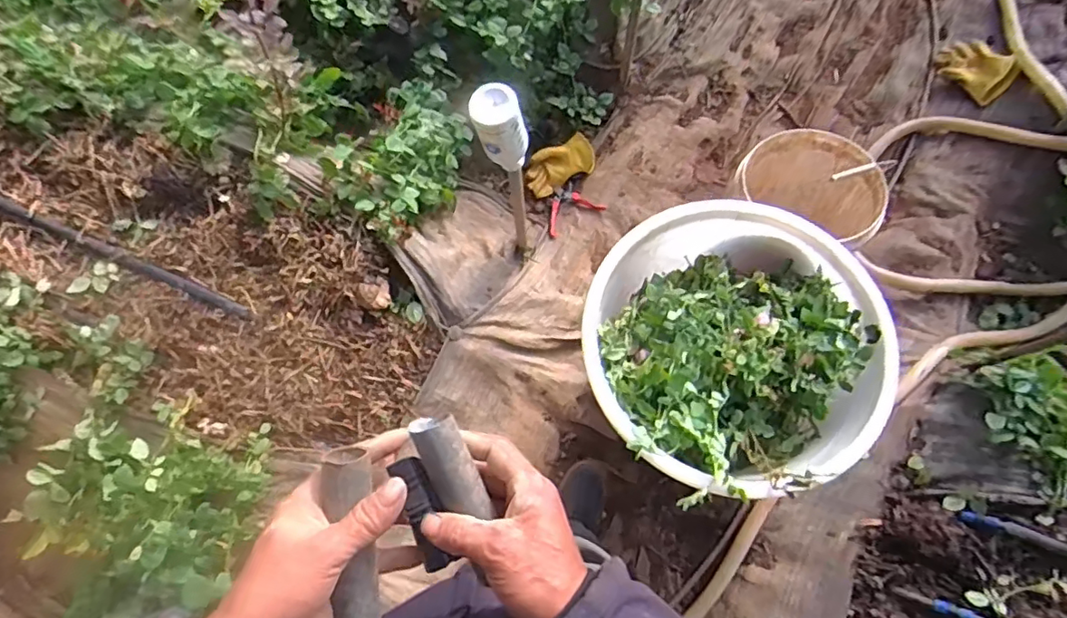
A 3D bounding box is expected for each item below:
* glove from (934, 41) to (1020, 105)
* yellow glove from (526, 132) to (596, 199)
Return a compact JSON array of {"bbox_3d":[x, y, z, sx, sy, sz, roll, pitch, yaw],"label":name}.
[{"bbox_3d":[1.107,-0.607,1.439,0.031,0.105,0.189,4,46,-38],"label":"glove"},{"bbox_3d":[0.070,-0.378,1.490,0.195,0.034,0.117,-28,74,-8],"label":"yellow glove"}]

